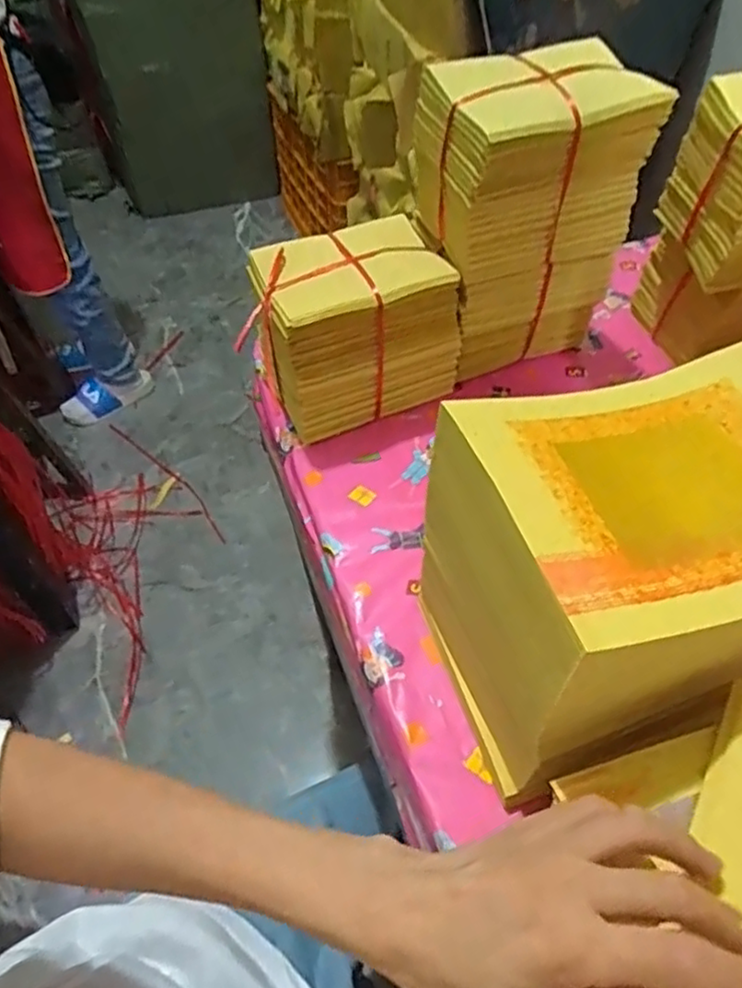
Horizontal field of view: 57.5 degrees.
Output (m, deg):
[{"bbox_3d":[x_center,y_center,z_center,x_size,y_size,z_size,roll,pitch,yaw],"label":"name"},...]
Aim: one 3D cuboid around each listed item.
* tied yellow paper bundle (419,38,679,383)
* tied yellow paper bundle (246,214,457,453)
[{"bbox_3d":[0.137,-0.251,0.628,0.170,0.254,0.120,-16,52,-11],"label":"tied yellow paper bundle"},{"bbox_3d":[-0.016,-0.161,0.645,0.171,0.134,0.127,-18,52,-12],"label":"tied yellow paper bundle"}]

